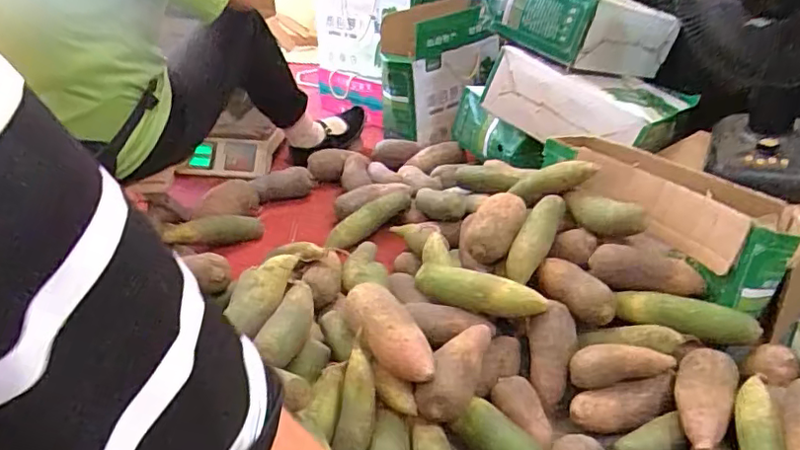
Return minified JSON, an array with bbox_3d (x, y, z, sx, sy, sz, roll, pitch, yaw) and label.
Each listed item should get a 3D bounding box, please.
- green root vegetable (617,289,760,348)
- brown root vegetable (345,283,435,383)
[{"bbox_3d":[0.417,0.132,0.844,0.193,0.040,0.040,12,34,20],"label":"green root vegetable"},{"bbox_3d":[-0.017,0.155,0.795,0.069,0.083,0.167,-16,35,-22],"label":"brown root vegetable"}]

